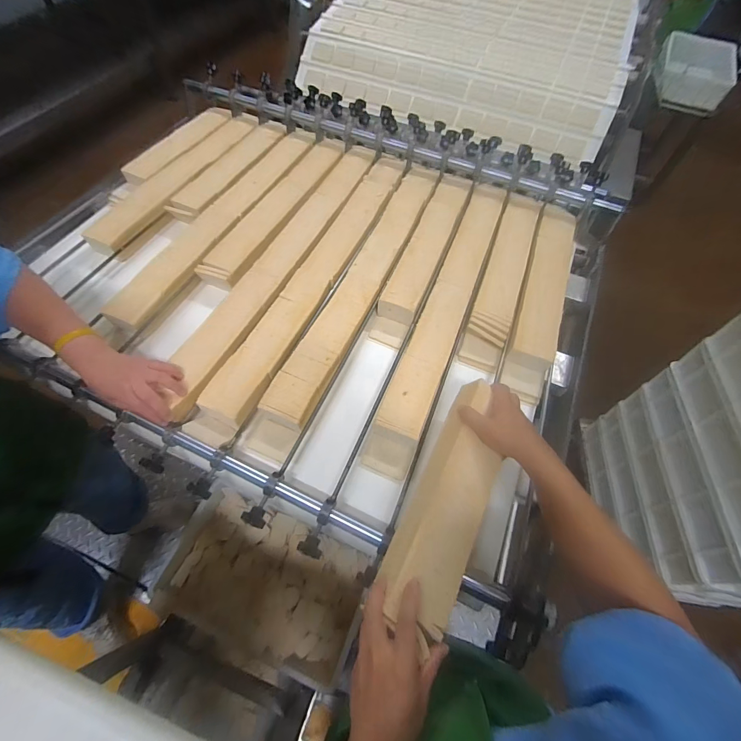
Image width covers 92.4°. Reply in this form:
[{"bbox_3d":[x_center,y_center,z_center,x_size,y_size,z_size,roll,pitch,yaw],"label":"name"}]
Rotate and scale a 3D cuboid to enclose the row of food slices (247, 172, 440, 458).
[{"bbox_3d":[-0.016,-0.174,0.746,0.100,0.062,0.760,23,63,10],"label":"row of food slices"}]

